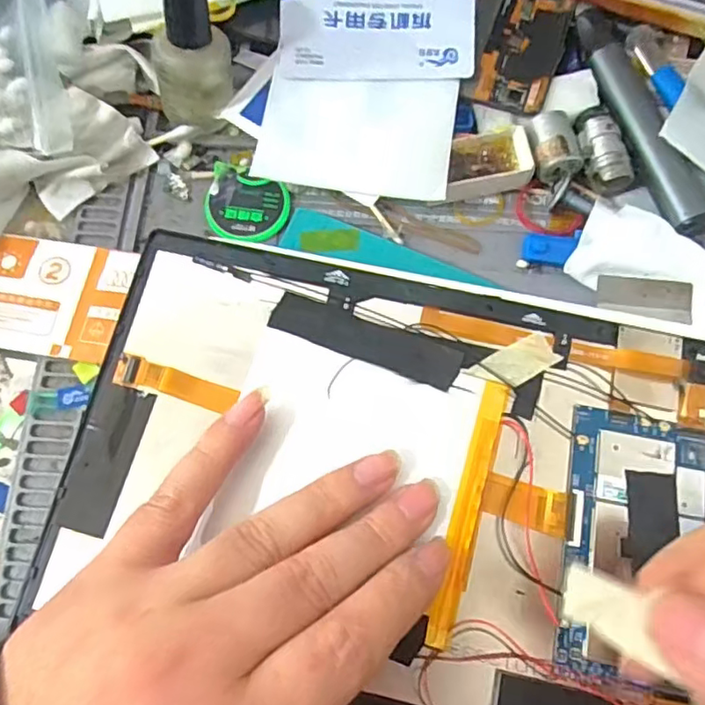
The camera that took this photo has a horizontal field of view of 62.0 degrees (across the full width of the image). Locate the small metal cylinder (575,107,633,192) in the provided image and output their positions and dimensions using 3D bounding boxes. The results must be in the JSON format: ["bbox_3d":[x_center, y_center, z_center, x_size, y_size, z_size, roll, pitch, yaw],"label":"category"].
[{"bbox_3d":[0.110,-0.090,0.259,0.019,0.015,0.038,-19,89,-8],"label":"small metal cylinder"}]

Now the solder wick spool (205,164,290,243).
[{"bbox_3d":[-0.048,-0.066,0.261,0.037,0.004,0.034,0,71,-1],"label":"solder wick spool"}]

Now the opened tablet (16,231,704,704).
[{"bbox_3d":[0.015,0.044,0.214,0.232,0.010,0.152,13,72,3],"label":"opened tablet"}]

